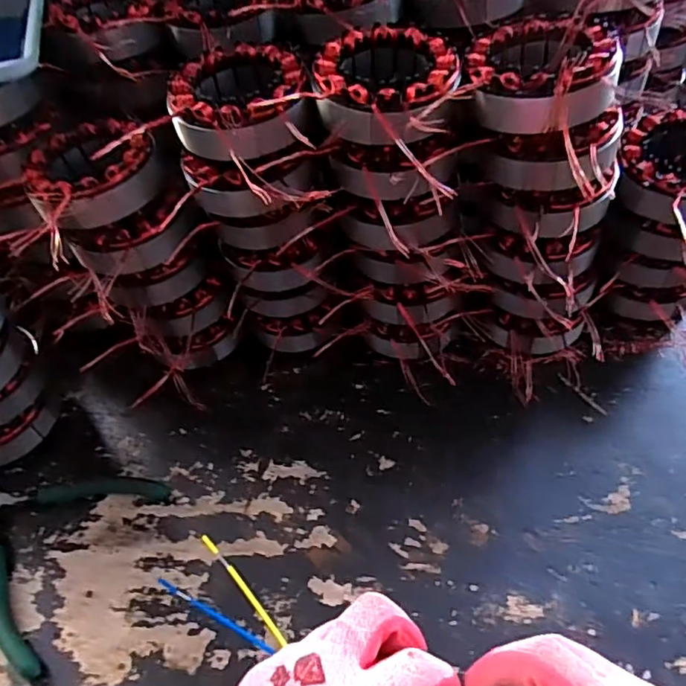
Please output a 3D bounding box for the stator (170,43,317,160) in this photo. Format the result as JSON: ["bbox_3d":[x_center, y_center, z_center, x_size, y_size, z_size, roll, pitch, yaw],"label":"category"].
[{"bbox_3d":[-0.063,-0.145,0.348,0.083,0.041,0.084,-3,53,4],"label":"stator"}]

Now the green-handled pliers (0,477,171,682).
[{"bbox_3d":[-0.218,0.132,0.392,0.136,0.012,0.135,20,57,19],"label":"green-handled pliers"}]

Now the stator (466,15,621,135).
[{"bbox_3d":[0.117,-0.159,0.327,0.084,0.036,0.089,23,58,21],"label":"stator"}]

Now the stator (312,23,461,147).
[{"bbox_3d":[0.026,-0.151,0.333,0.082,0.034,0.096,-4,52,3],"label":"stator"}]

